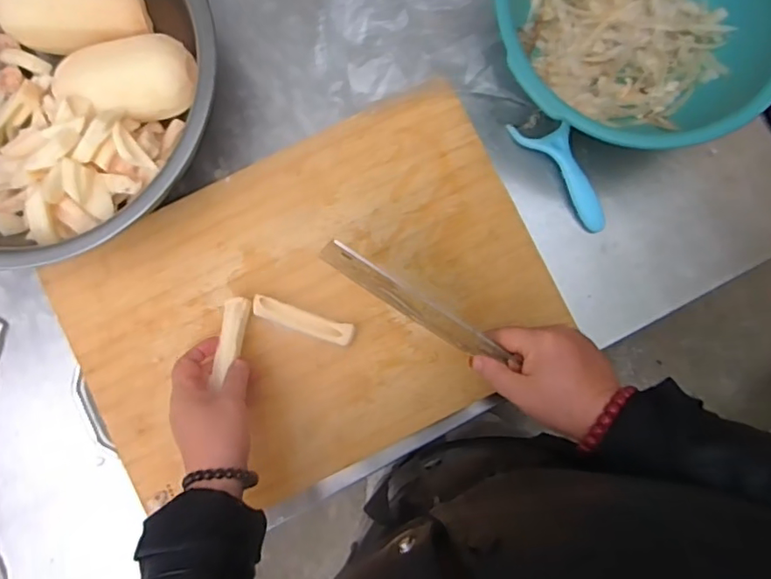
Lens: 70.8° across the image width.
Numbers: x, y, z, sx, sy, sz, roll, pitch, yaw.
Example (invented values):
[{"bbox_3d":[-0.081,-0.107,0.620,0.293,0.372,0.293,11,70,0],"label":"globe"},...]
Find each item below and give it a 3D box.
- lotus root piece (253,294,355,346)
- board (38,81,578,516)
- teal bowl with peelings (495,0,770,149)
[{"bbox_3d":[-0.082,0.032,0.545,0.102,0.026,0.022,18,84,2],"label":"lotus root piece"},{"bbox_3d":[-0.076,0.019,0.562,0.475,0.037,0.322,-25,85,-3],"label":"board"},{"bbox_3d":[0.244,-0.275,0.538,0.277,0.108,0.256,0,84,0],"label":"teal bowl with peelings"}]

